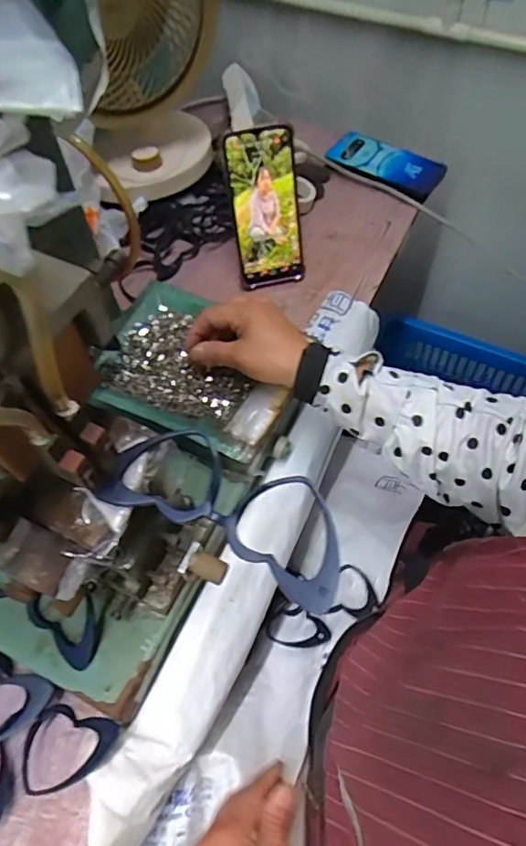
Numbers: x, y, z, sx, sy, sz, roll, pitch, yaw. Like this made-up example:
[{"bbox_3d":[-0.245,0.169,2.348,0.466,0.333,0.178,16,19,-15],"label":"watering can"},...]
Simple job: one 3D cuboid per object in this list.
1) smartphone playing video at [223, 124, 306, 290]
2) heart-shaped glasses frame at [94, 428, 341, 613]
[{"bbox_3d":[0.003,-0.240,0.587,0.078,0.167,0.013,-14,35,-7],"label":"smartphone playing video"},{"bbox_3d":[-0.019,0.044,0.287,0.144,0.014,0.061,25,64,15],"label":"heart-shaped glasses frame"}]

